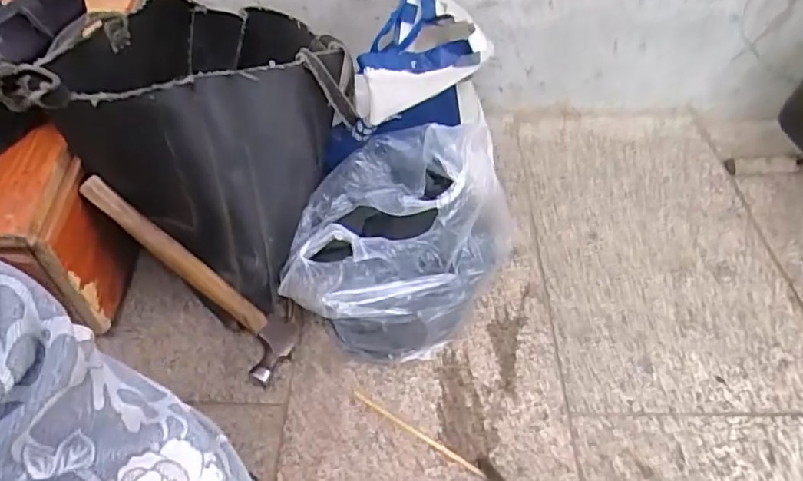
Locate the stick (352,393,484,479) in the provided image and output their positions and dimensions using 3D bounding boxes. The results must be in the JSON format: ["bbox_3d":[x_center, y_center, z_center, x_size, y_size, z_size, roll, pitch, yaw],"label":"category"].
[{"bbox_3d":[0.015,0.200,0.587,0.159,0.004,0.008,25,54,25],"label":"stick"}]

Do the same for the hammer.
[{"bbox_3d":[-0.230,0.036,0.616,0.274,0.034,0.084,42,54,-9],"label":"hammer"}]

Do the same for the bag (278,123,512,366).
[{"bbox_3d":[-0.013,-0.012,0.644,0.247,0.199,0.226,-33,55,-27],"label":"bag"}]

